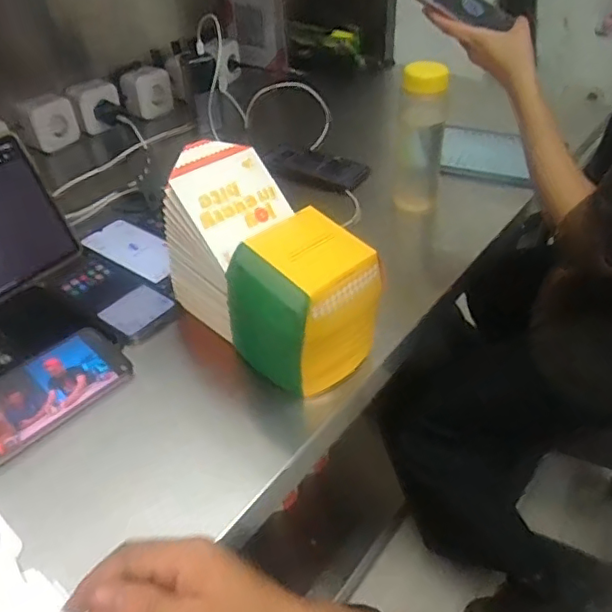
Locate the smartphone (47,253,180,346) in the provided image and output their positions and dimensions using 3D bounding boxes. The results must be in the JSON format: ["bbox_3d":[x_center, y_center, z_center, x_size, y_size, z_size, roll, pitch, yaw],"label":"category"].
[{"bbox_3d":[-0.235,-0.014,0.686,0.173,0.017,0.078,27,48,30],"label":"smartphone"}]

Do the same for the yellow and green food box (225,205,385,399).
[{"bbox_3d":[-0.002,-0.007,0.558,0.118,0.137,0.107,30,50,32],"label":"yellow and green food box"}]

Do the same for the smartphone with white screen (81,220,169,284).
[{"bbox_3d":[-0.225,-0.076,0.748,0.146,0.007,0.068,23,46,27],"label":"smartphone with white screen"}]

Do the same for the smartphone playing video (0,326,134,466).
[{"bbox_3d":[-0.258,0.085,0.562,0.080,0.016,0.163,39,53,19],"label":"smartphone playing video"}]

